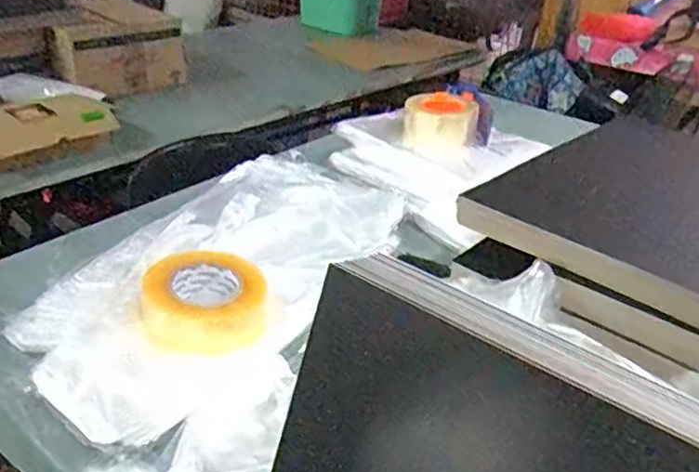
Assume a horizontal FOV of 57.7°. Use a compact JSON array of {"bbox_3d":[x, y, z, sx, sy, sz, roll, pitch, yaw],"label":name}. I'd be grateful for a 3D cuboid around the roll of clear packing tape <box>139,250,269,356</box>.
[{"bbox_3d":[-0.163,0.069,0.706,0.131,0.048,0.124,1,31,-1],"label":"roll of clear packing tape"}]

